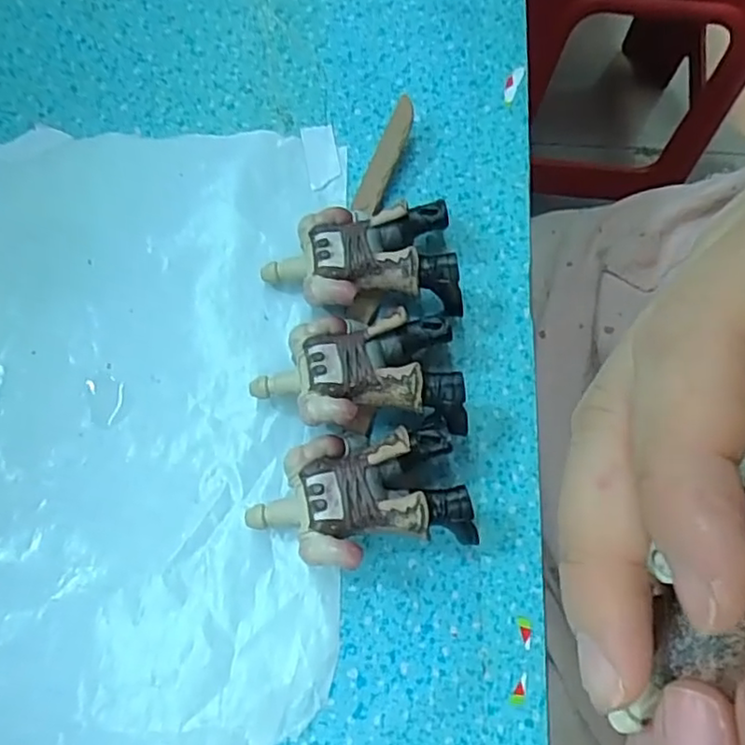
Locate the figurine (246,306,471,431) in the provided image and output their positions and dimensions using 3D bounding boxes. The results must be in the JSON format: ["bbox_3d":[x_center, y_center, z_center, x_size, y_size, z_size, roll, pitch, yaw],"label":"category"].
[{"bbox_3d":[-0.004,0.000,0.189,0.059,0.022,0.034,2,72,-2],"label":"figurine"}]

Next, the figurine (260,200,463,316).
[{"bbox_3d":[-0.003,-0.036,0.201,0.058,0.020,0.037,6,72,0],"label":"figurine"}]

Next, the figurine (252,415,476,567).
[{"bbox_3d":[-0.004,0.035,0.180,0.057,0.021,0.035,-11,73,-6],"label":"figurine"}]

